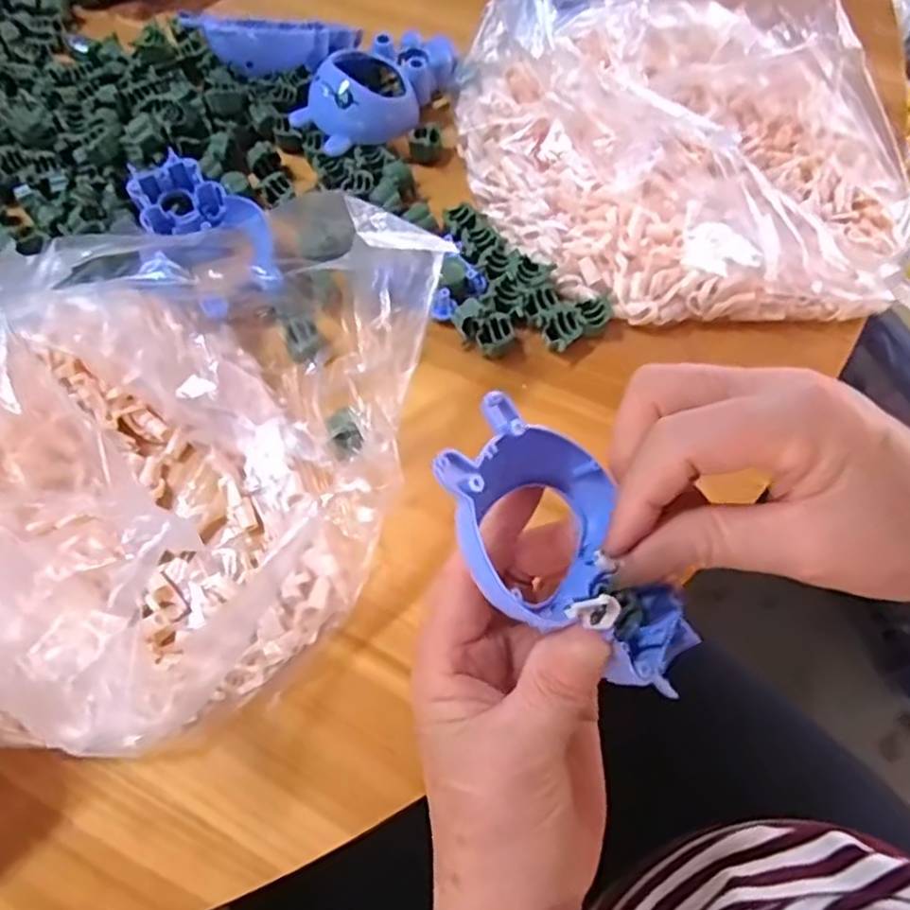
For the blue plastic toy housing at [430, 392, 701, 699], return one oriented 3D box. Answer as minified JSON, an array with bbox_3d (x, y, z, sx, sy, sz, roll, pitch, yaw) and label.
[{"bbox_3d":[0.032,0.030,0.221,0.102,0.030,0.059,44,47,-20],"label":"blue plastic toy housing"}]

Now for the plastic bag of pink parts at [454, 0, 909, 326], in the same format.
[{"bbox_3d":[0.113,-0.165,0.344,0.215,0.082,0.190,-1,65,0],"label":"plastic bag of pink parts"}]

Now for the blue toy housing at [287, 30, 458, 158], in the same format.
[{"bbox_3d":[-0.039,-0.201,0.386,0.098,0.029,0.046,-41,71,-17],"label":"blue toy housing"}]

